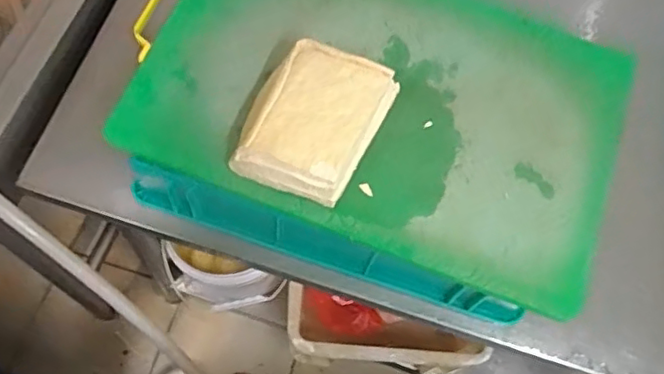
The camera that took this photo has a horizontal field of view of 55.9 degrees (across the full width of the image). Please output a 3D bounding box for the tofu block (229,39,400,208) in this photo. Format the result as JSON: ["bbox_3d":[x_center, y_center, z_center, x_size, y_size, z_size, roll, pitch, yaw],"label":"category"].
[{"bbox_3d":[-0.019,-0.070,0.674,0.125,0.055,0.164,25,67,7],"label":"tofu block"}]

